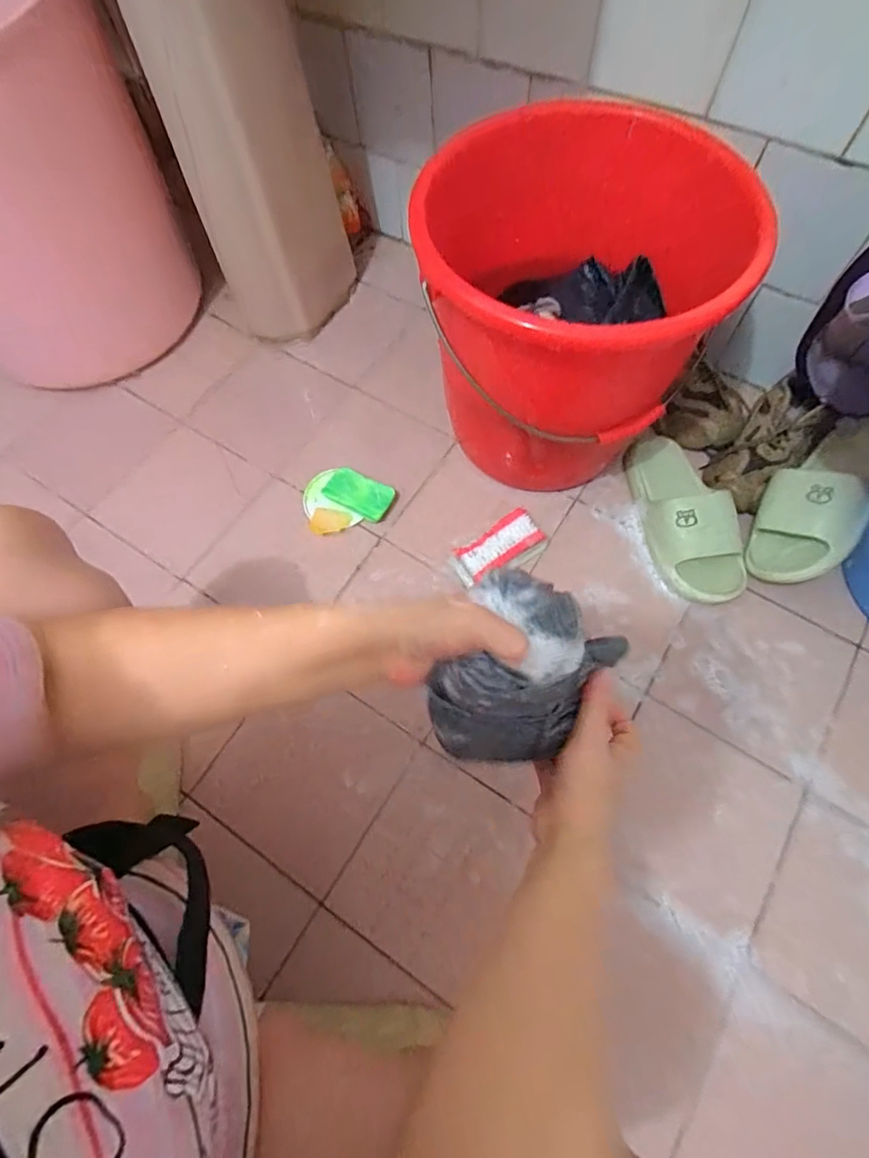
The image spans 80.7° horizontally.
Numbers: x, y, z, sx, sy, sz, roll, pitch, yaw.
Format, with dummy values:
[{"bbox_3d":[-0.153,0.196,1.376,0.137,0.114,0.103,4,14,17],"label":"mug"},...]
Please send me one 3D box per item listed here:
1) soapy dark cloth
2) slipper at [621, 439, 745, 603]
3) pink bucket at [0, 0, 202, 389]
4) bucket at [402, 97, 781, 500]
[{"bbox_3d":[0.055,0.069,0.355,0.105,0.098,0.125,32,73,14],"label":"soapy dark cloth"},{"bbox_3d":[0.338,-0.095,0.698,0.105,0.061,0.259,-13,68,-2],"label":"slipper"},{"bbox_3d":[-0.584,-0.557,0.700,0.369,0.426,0.427,-31,70,-9],"label":"pink bucket"},{"bbox_3d":[0.150,-0.309,0.655,0.308,0.324,0.326,0,69,3],"label":"bucket"}]

